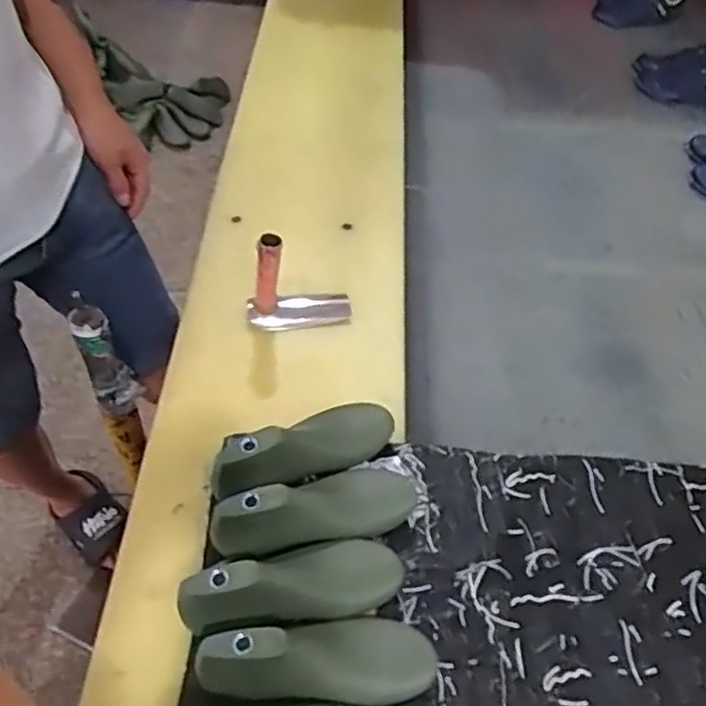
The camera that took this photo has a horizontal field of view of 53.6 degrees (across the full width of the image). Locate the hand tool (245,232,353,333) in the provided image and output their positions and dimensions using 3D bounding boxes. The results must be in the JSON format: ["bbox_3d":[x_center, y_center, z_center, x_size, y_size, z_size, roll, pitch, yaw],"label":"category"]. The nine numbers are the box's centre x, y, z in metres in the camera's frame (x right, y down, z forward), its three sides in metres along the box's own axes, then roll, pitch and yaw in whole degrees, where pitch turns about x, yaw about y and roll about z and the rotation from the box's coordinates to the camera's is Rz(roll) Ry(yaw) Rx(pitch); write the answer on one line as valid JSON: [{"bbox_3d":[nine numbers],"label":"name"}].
[{"bbox_3d":[-0.061,-0.088,0.800,0.125,0.122,0.051,-8,51,-11],"label":"hand tool"}]

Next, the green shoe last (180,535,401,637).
[{"bbox_3d":[-0.050,0.199,0.600,0.196,0.065,0.068,-2,49,-25],"label":"green shoe last"}]

